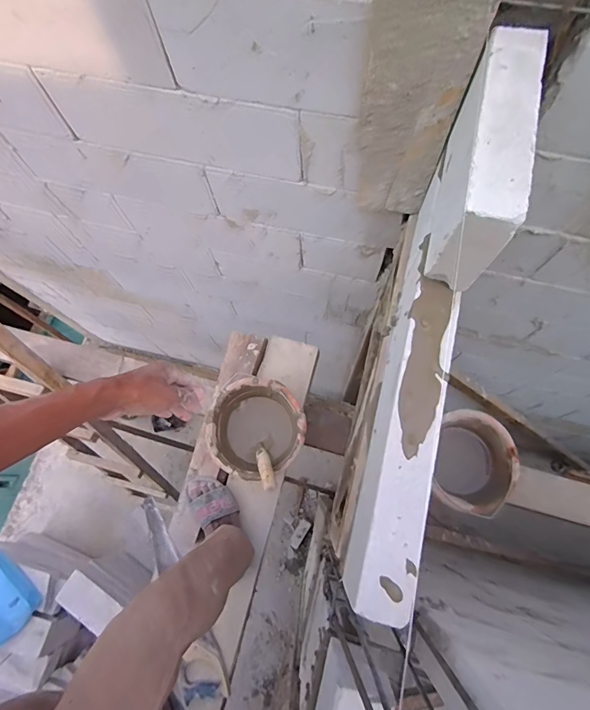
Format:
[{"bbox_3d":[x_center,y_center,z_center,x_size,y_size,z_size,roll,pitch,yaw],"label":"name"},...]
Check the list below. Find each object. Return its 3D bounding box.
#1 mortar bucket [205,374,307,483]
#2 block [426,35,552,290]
[{"bbox_3d":[-0.097,0.223,1.172,0.243,0.249,0.249,-1,72,2],"label":"mortar bucket"},{"bbox_3d":[0.281,-0.282,0.619,0.080,0.186,0.318,13,73,7],"label":"block"}]

